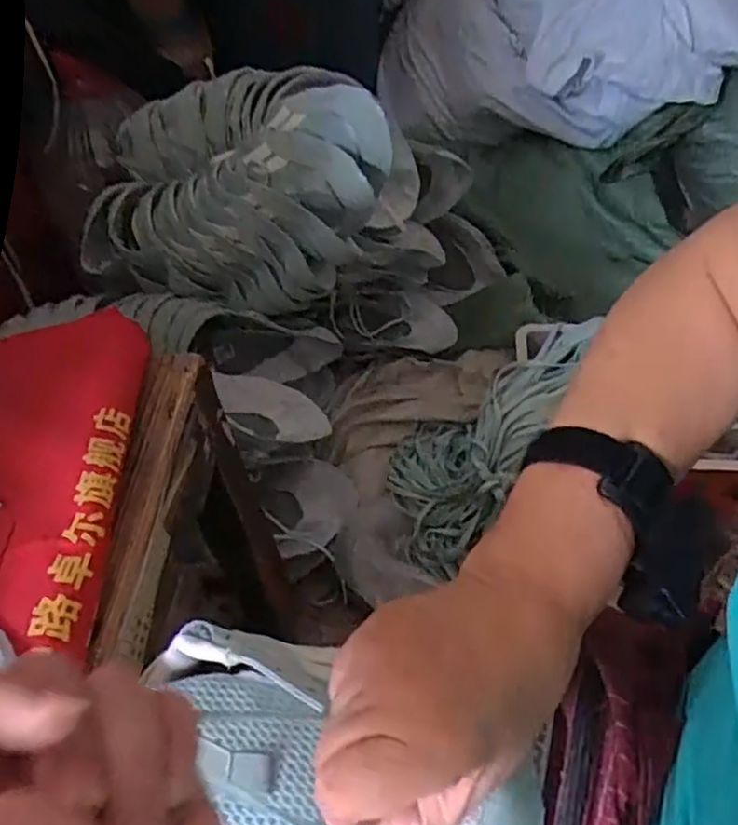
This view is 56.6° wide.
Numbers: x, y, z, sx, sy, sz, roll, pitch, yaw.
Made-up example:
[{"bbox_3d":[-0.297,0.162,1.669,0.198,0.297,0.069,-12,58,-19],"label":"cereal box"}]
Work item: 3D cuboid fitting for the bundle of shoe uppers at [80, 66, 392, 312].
[{"bbox_3d":[-0.158,-0.300,0.847,0.408,0.217,0.239,12,51,15],"label":"bundle of shoe uppers"}]

